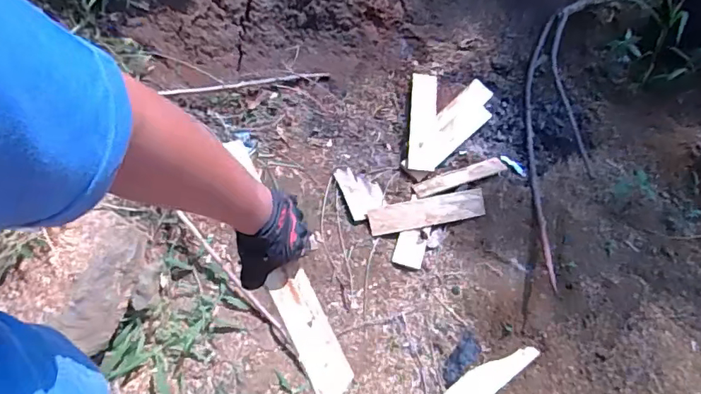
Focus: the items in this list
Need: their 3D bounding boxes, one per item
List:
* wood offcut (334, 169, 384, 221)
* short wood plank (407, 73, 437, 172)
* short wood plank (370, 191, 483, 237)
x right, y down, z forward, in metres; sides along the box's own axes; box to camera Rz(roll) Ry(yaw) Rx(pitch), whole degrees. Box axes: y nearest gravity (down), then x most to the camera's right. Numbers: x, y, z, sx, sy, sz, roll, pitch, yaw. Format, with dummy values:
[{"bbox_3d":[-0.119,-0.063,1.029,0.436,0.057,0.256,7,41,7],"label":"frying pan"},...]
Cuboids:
[{"bbox_3d":[0.037,-0.018,1.697,0.132,0.012,0.182,-18,72,-25],"label":"wood offcut"},{"bbox_3d":[0.261,-0.275,1.838,0.094,0.027,0.389,6,68,-1],"label":"short wood plank"},{"bbox_3d":[0.247,0.046,1.665,0.378,0.018,0.093,-9,59,-6],"label":"short wood plank"}]

